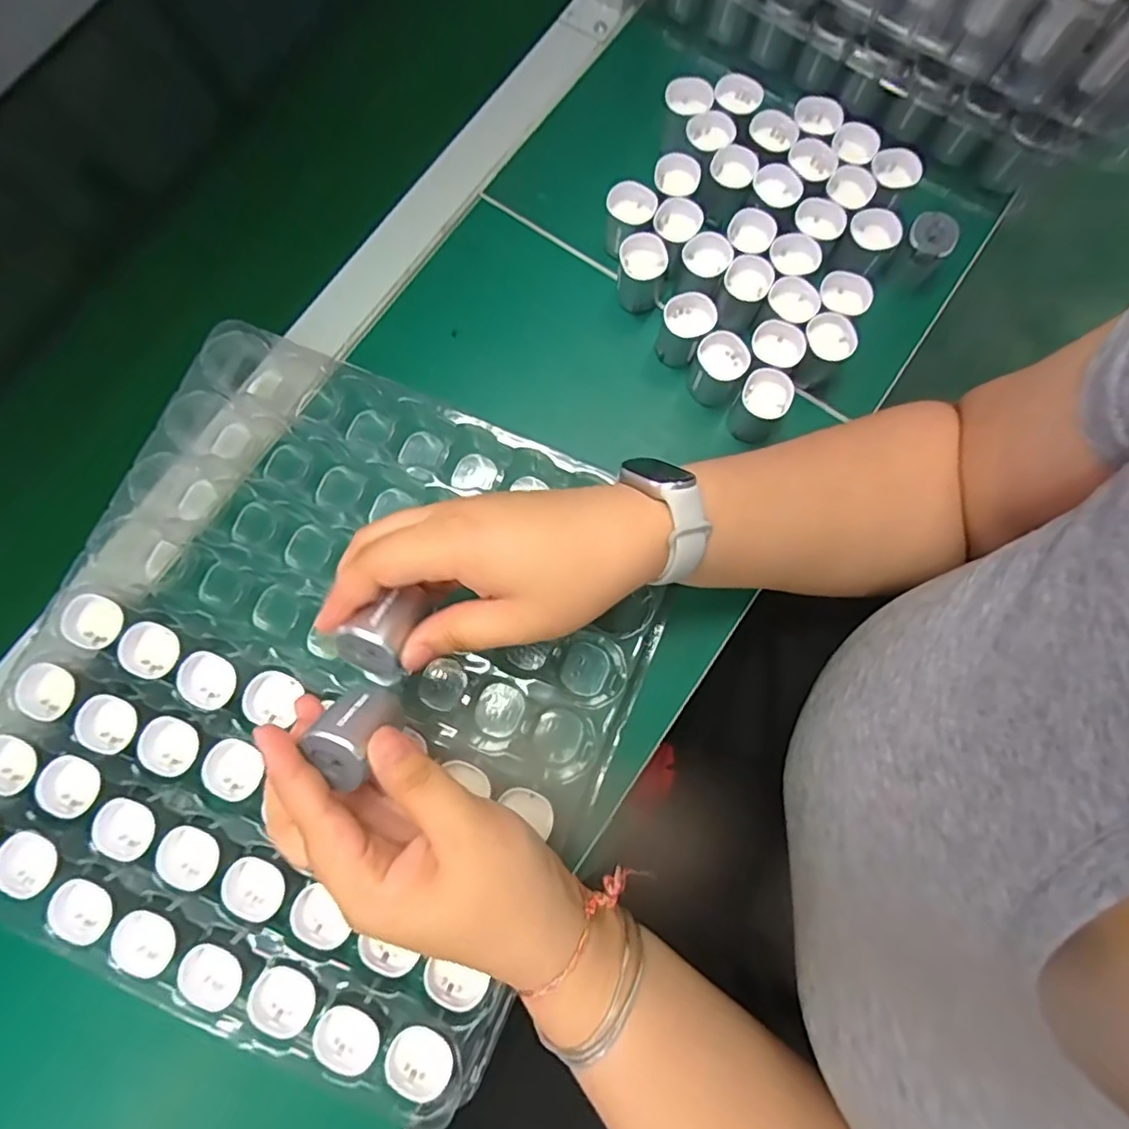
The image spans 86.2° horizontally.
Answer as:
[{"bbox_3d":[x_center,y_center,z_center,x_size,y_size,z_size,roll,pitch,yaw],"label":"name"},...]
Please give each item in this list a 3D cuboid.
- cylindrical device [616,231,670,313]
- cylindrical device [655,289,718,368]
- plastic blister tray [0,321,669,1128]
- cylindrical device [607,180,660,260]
[{"bbox_3d":[0.048,-0.181,0.380,0.029,0.043,0.027,0,78,0],"label":"cylindrical device"},{"bbox_3d":[0.073,-0.143,0.371,0.029,0.035,0.032,29,80,5],"label":"cylindrical device"},{"bbox_3d":[-0.121,0.057,0.336,0.295,0.053,0.336,22,79,4],"label":"plastic blister tray"},{"bbox_3d":[0.041,-0.216,0.383,0.031,0.034,0.030,0,78,0],"label":"cylindrical device"}]

